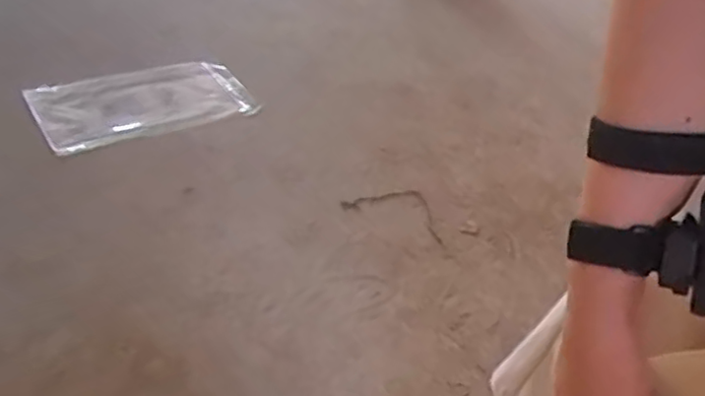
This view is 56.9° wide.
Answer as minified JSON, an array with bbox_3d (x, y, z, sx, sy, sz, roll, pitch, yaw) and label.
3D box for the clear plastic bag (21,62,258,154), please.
[{"bbox_3d":[-0.449,-0.214,1.399,0.433,0.027,0.274,-17,45,-27],"label":"clear plastic bag"}]

